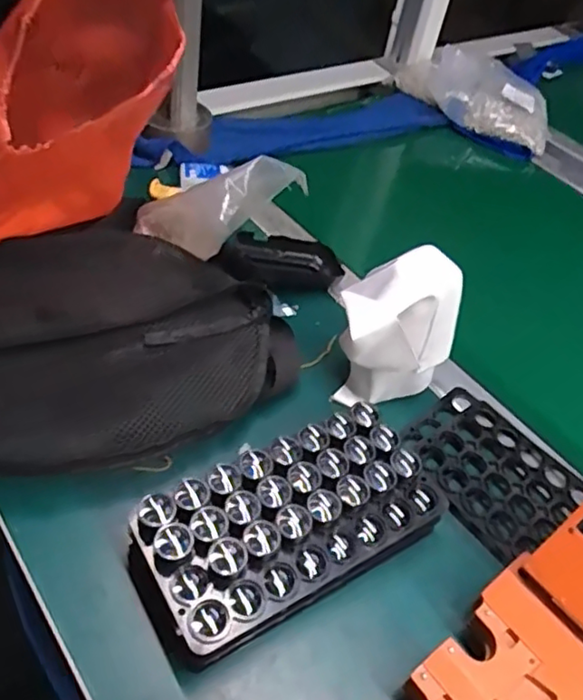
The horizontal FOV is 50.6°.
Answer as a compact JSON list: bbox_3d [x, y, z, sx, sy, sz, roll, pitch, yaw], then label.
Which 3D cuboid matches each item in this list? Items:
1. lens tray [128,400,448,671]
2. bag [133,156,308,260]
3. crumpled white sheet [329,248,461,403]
[{"bbox_3d":[0.000,0.114,0.409,0.200,0.046,0.100,-19,54,-26],"label":"lens tray"},{"bbox_3d":[-0.074,-0.123,0.559,0.167,0.065,0.091,-13,31,40],"label":"bag"},{"bbox_3d":[0.084,-0.020,0.502,0.096,0.119,0.077,0,48,-11],"label":"crumpled white sheet"}]

